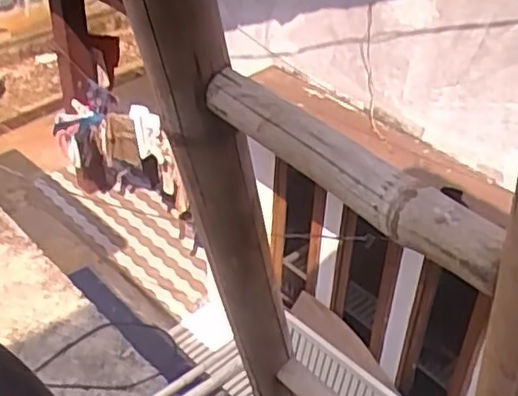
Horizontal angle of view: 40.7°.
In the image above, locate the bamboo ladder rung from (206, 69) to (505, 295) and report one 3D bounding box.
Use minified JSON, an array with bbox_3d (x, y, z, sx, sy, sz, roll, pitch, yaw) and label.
[{"bbox_3d":[0.048,-0.022,0.435,0.026,0.033,0.241,-26,45,-31],"label":"bamboo ladder rung"}]

